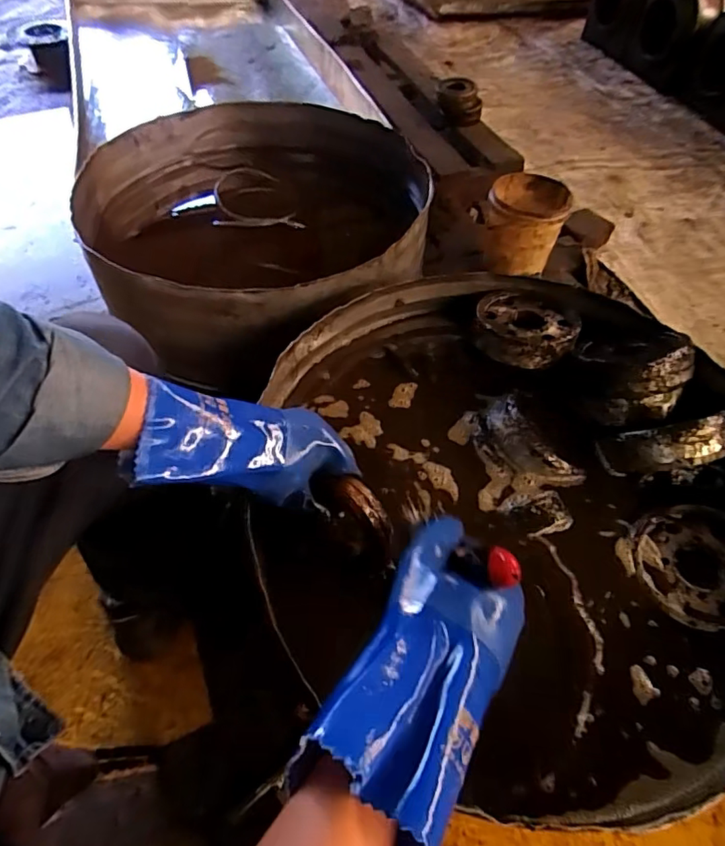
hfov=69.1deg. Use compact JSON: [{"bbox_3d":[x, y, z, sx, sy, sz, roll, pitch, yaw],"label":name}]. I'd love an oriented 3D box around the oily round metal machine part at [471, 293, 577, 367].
[{"bbox_3d":[0.195,-0.117,0.634,0.117,0.031,0.101,23,56,15],"label":"oily round metal machine part"}]

